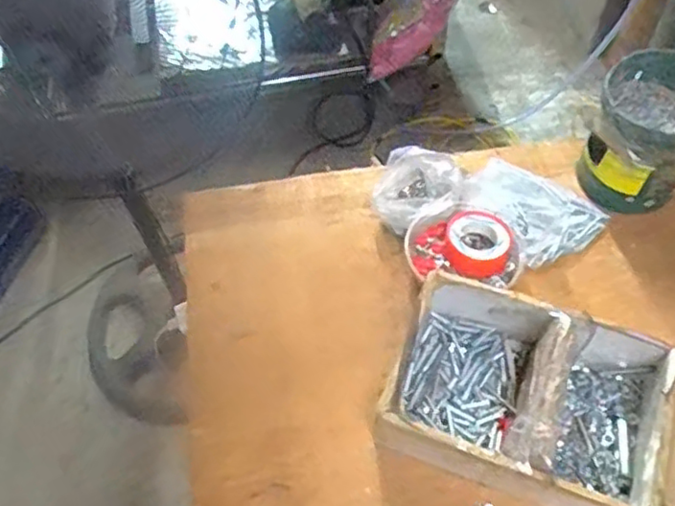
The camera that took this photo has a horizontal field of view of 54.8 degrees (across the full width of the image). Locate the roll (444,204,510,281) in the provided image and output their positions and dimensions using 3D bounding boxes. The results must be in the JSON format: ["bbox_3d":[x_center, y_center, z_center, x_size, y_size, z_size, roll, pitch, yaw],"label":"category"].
[{"bbox_3d":[0.141,-0.011,0.655,0.063,0.022,0.071,-4,56,2],"label":"roll"}]

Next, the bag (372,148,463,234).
[{"bbox_3d":[0.088,-0.063,0.702,0.092,0.053,0.092,5,57,8],"label":"bag"}]

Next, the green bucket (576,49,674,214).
[{"bbox_3d":[0.320,-0.118,0.677,0.107,0.126,0.112,24,62,19],"label":"green bucket"}]

